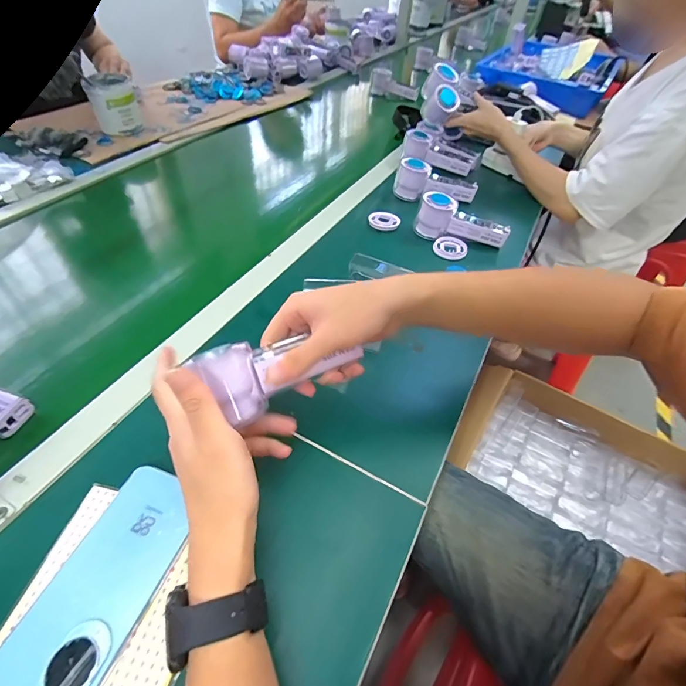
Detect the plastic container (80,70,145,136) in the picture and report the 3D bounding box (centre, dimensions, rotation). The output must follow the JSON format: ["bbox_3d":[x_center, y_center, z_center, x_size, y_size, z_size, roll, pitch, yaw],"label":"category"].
[{"bbox_3d":[-0.501,-0.525,0.841,0.095,0.092,0.103,-18,51,-18],"label":"plastic container"}]

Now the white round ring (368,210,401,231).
[{"bbox_3d":[0.071,-0.213,0.657,0.053,0.007,0.047,-7,48,-10],"label":"white round ring"}]

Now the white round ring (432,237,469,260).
[{"bbox_3d":[0.172,-0.152,0.613,0.054,0.013,0.047,20,50,15],"label":"white round ring"}]

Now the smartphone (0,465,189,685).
[{"bbox_3d":[-0.178,0.175,0.289,0.076,0.014,0.155,17,49,12],"label":"smartphone"}]

